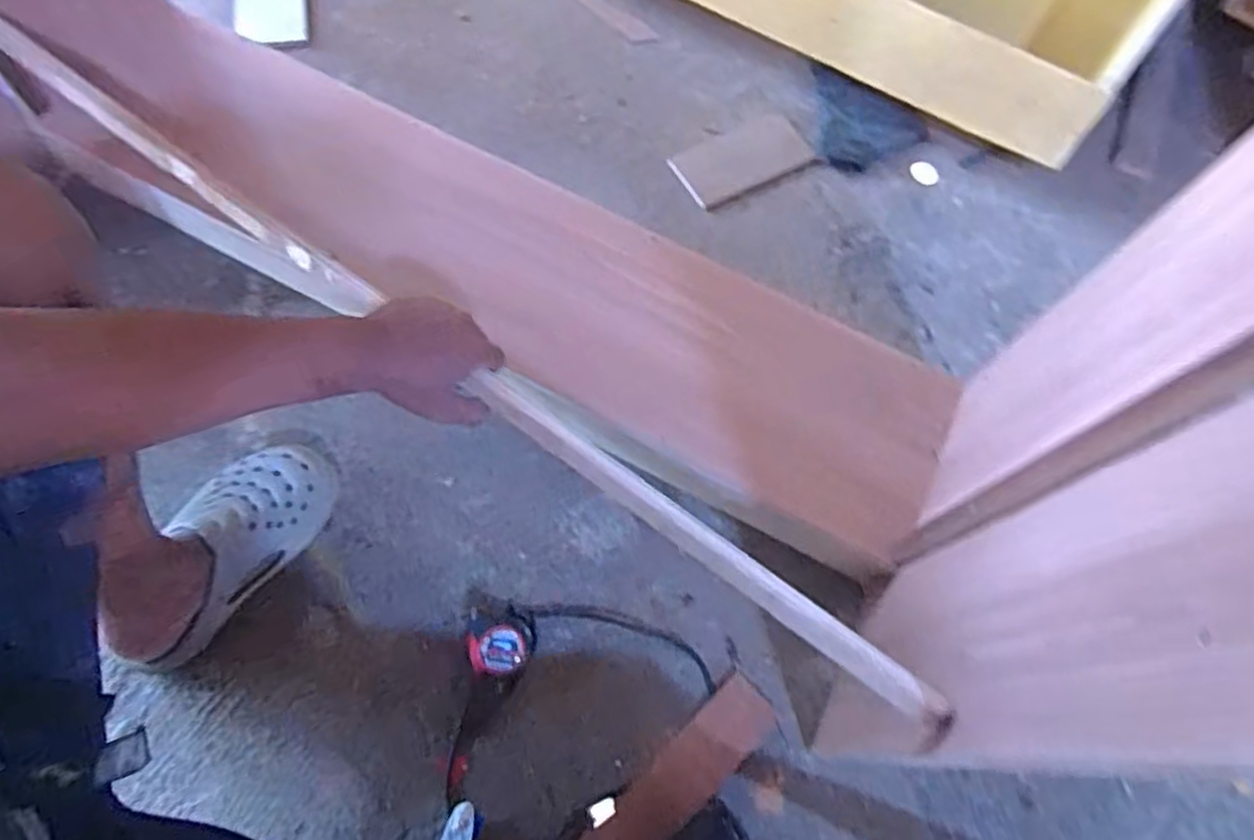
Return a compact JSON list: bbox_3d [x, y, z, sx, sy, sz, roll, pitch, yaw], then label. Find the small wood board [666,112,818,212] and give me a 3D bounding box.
[{"bbox_3d":[0.178,-0.401,1.142,0.209,0.008,0.112,-26,70,-17],"label":"small wood board"}]

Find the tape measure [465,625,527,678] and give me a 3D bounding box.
[{"bbox_3d":[-0.143,0.255,0.815,0.062,0.038,0.053,-12,69,-10],"label":"tape measure"}]

